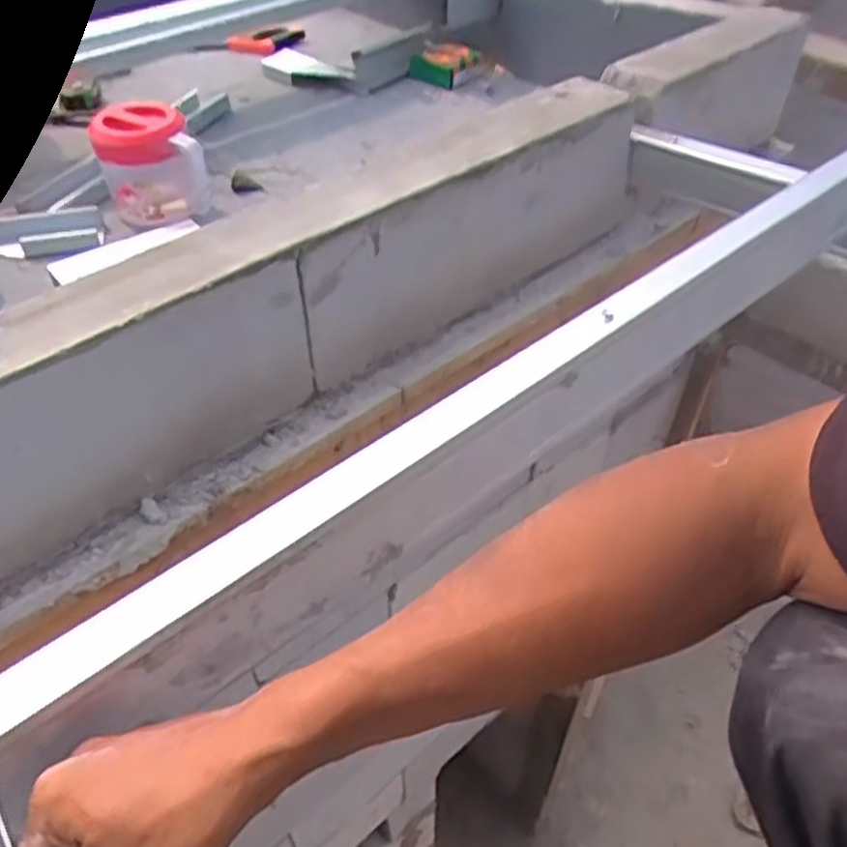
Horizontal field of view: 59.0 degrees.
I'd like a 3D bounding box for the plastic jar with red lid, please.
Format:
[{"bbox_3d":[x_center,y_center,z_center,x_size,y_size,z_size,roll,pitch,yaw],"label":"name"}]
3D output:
[{"bbox_3d":[-0.435,-0.417,1.190,0.143,0.149,0.114,-23,49,-23],"label":"plastic jar with red lid"}]

